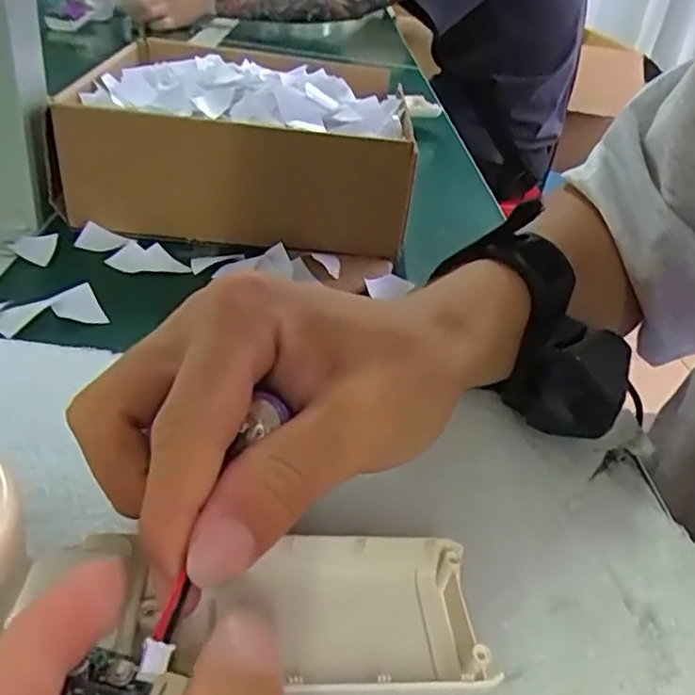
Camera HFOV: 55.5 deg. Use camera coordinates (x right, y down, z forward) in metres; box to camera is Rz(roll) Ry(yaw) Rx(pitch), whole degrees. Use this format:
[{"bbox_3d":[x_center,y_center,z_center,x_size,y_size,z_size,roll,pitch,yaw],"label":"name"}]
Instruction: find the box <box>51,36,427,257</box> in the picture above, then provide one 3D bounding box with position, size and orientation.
[{"bbox_3d":[-0.065,-0.148,0.459,0.202,0.087,0.238,7,33,-3],"label":"box"}]

